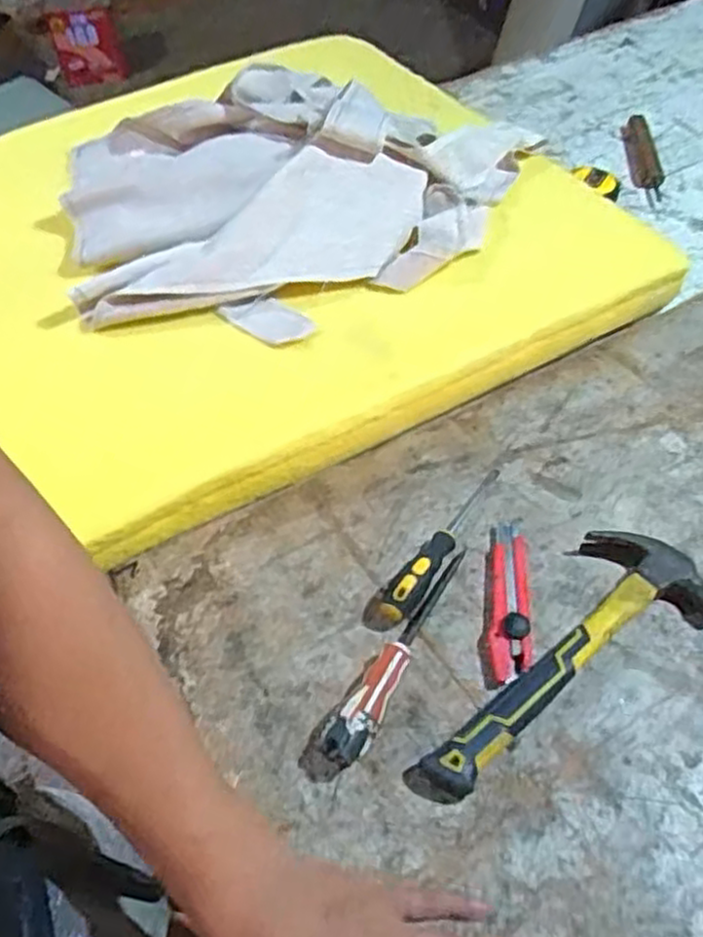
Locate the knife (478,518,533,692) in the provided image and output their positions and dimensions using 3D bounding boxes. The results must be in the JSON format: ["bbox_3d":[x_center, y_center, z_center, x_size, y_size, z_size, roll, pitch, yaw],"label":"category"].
[{"bbox_3d":[0.128,0.106,0.617,0.039,0.016,0.154,7,52,9],"label":"knife"}]

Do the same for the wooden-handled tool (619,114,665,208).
[{"bbox_3d":[0.402,-0.420,1.028,0.044,0.028,0.203,2,51,5],"label":"wooden-handled tool"}]

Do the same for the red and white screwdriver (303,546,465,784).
[{"bbox_3d":[0.039,0.144,0.577,0.040,0.030,0.216,31,59,24],"label":"red and white screwdriver"}]

